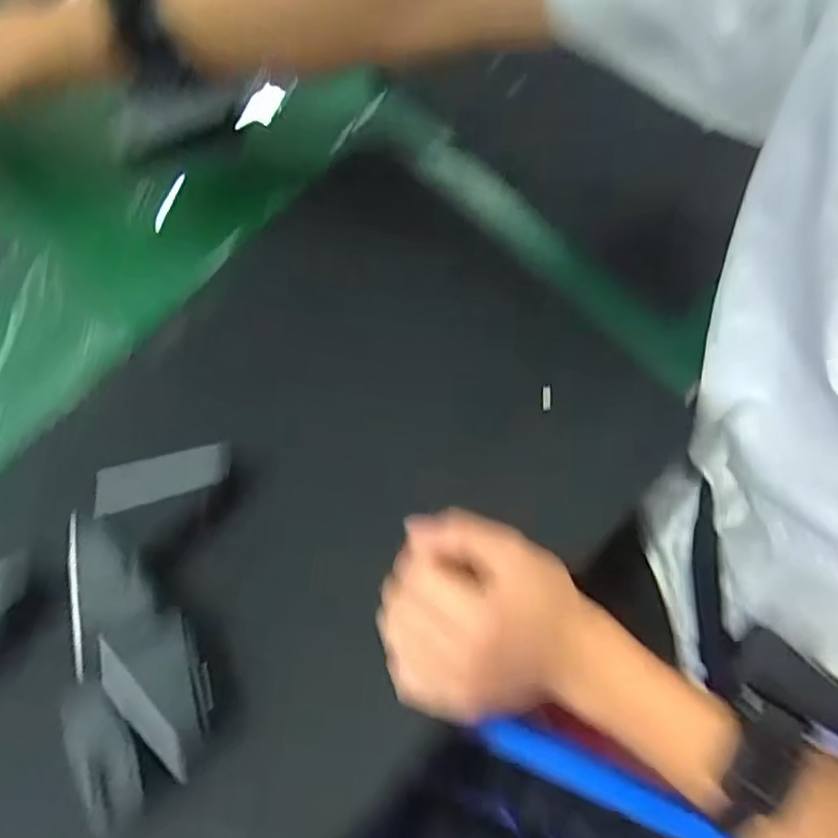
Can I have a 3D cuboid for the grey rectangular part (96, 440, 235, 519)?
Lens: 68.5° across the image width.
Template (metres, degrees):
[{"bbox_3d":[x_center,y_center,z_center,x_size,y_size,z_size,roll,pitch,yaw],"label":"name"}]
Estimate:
[{"bbox_3d":[-0.141,0.032,0.340,0.071,0.013,0.024,-14,79,-4],"label":"grey rectangular part"}]

